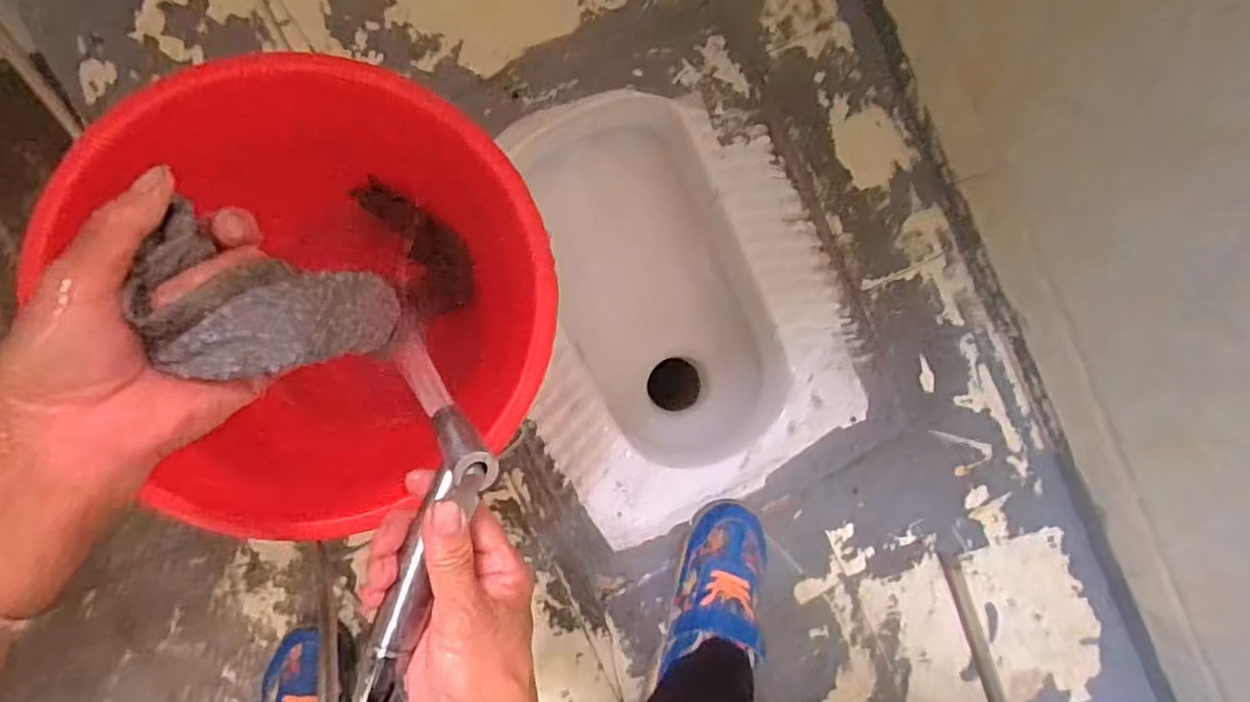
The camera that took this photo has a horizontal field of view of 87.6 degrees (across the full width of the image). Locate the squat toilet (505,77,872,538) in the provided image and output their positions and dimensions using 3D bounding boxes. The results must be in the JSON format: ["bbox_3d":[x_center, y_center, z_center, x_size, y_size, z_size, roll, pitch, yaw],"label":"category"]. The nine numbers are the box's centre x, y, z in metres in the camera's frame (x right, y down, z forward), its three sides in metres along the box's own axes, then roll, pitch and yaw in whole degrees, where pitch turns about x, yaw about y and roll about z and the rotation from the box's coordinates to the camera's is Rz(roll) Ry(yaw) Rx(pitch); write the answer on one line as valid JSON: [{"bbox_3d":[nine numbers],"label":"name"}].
[{"bbox_3d":[0.050,-0.058,0.821,0.366,0.181,0.479,-18,95,-8],"label":"squat toilet"}]

